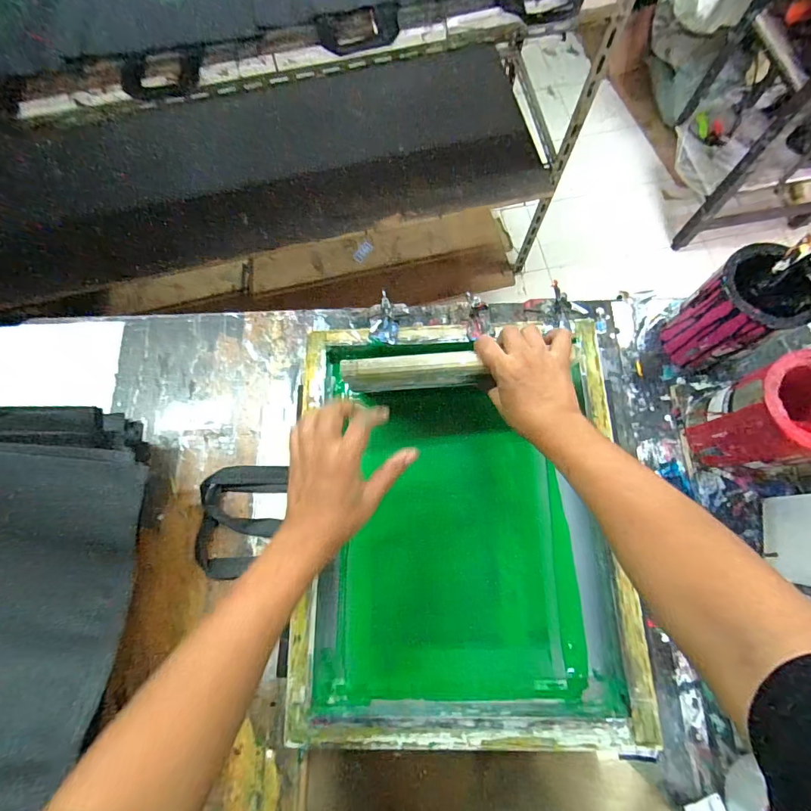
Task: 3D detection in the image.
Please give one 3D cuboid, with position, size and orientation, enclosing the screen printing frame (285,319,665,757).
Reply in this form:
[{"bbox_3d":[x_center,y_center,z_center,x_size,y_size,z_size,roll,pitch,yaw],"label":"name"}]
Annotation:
[{"bbox_3d":[0.069,0.133,0.542,0.397,0.045,0.499,-1,72,1],"label":"screen printing frame"}]

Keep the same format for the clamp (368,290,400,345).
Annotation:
[{"bbox_3d":[-0.030,-0.119,0.584,0.040,0.043,0.057,4,73,4],"label":"clamp"}]

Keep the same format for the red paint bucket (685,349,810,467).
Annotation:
[{"bbox_3d":[0.417,0.017,0.495,0.105,0.176,0.106,-1,72,2],"label":"red paint bucket"}]

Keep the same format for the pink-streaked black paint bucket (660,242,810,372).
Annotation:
[{"bbox_3d":[0.416,-0.114,0.548,0.102,0.158,0.102,-1,72,2],"label":"pink-streaked black paint bucket"}]

